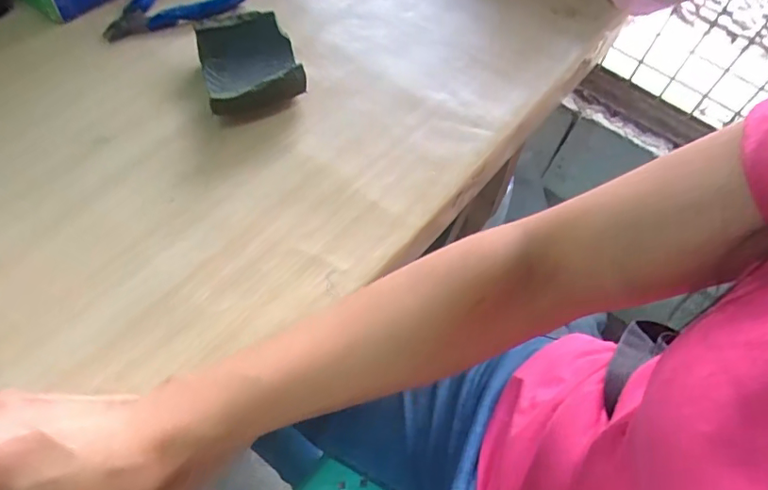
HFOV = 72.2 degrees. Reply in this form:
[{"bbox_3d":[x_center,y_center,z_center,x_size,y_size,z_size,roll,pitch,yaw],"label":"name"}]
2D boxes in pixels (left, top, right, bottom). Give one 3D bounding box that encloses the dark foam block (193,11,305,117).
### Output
[{"bbox_3d":[-0.106,-0.141,0.415,0.072,0.033,0.081,-17,62,-14],"label":"dark foam block"}]

